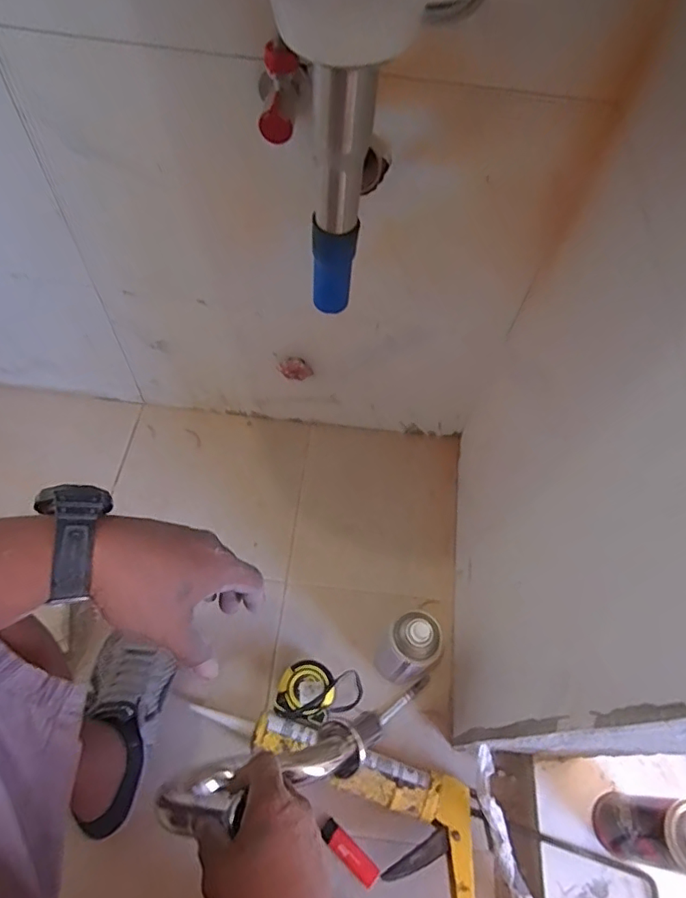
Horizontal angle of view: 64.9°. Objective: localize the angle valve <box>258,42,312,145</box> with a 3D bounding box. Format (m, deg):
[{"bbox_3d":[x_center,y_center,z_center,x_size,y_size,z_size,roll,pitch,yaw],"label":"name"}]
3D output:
[{"bbox_3d":[-0.051,-0.293,0.443,0.039,0.053,0.057,3,59,-2],"label":"angle valve"}]

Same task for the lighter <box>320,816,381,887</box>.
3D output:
[{"bbox_3d":[0.008,0.478,0.638,0.080,0.007,0.024,39,65,18],"label":"lighter"}]

